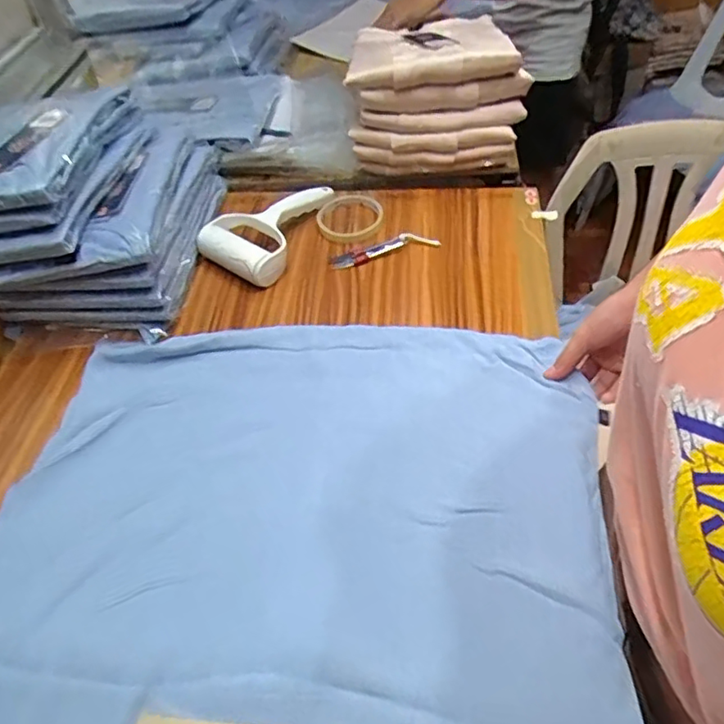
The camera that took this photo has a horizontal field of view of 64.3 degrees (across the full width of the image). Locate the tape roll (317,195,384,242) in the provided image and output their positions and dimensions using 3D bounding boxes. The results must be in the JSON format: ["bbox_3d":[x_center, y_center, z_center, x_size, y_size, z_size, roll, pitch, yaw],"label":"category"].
[{"bbox_3d":[-0.015,-0.190,0.747,0.083,0.013,0.095,-1,49,6],"label":"tape roll"}]

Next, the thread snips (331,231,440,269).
[{"bbox_3d":[0.026,-0.140,0.706,0.132,0.013,0.028,-15,49,-6],"label":"thread snips"}]

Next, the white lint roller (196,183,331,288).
[{"bbox_3d":[-0.118,-0.178,0.737,0.113,0.046,0.189,17,53,20],"label":"white lint roller"}]

